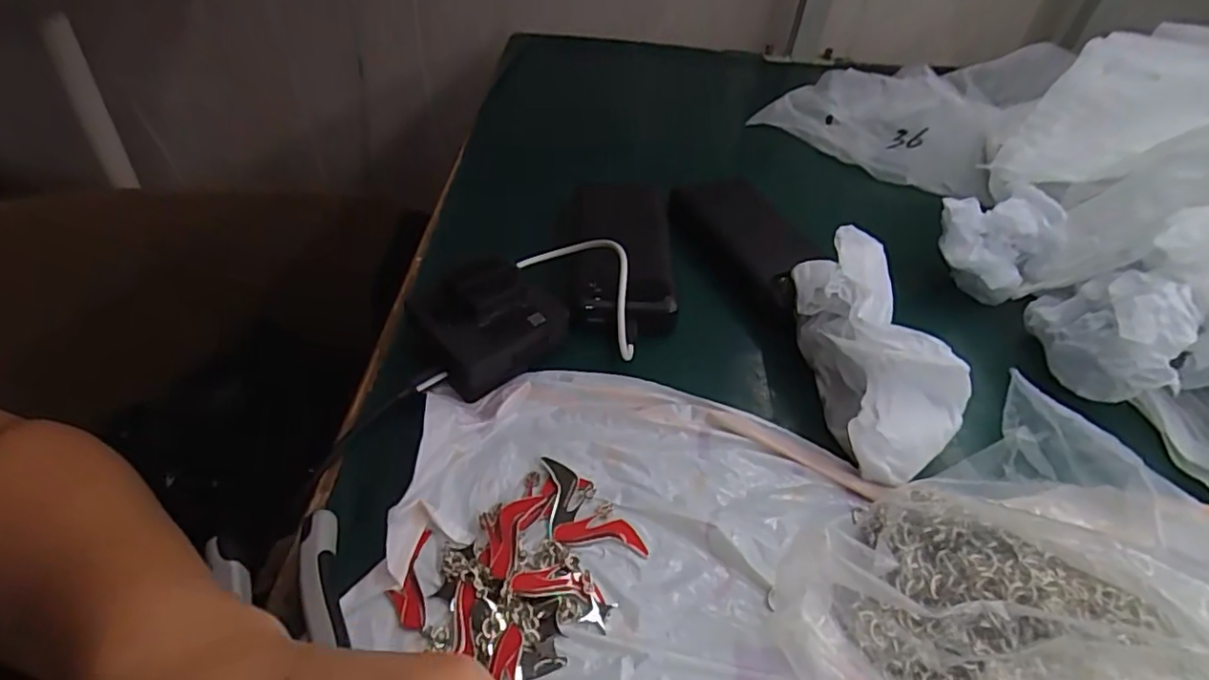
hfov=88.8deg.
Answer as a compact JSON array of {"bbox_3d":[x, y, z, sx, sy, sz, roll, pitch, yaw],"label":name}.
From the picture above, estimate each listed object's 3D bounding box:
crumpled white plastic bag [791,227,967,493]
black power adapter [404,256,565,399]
[{"bbox_3d":[0.157,0.003,0.359,0.065,0.072,0.141,-2,45,-7],"label":"crumpled white plastic bag"},{"bbox_3d":[-0.068,-0.011,0.375,0.079,0.041,0.068,-30,54,-30],"label":"black power adapter"}]

